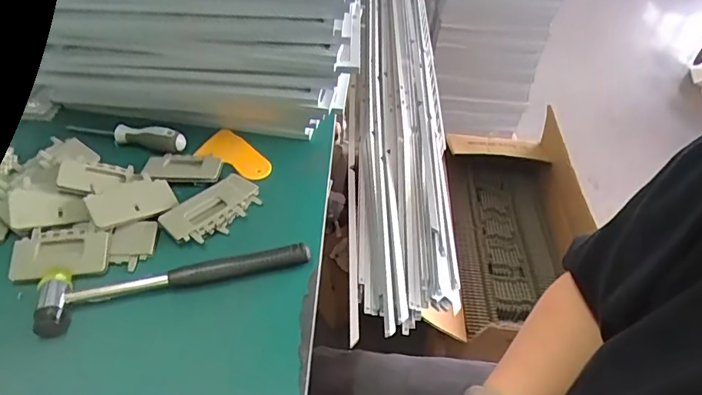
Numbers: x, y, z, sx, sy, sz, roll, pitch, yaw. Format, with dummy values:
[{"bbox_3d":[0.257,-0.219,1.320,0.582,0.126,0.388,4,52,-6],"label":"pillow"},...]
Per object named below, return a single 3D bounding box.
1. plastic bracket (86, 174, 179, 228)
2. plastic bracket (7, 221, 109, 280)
[{"bbox_3d":[-0.235,0.003,0.519,0.083,0.008,0.052,-21,63,-33],"label":"plastic bracket"},{"bbox_3d":[-0.283,0.052,0.473,0.085,0.016,0.057,-5,46,-7],"label":"plastic bracket"}]

